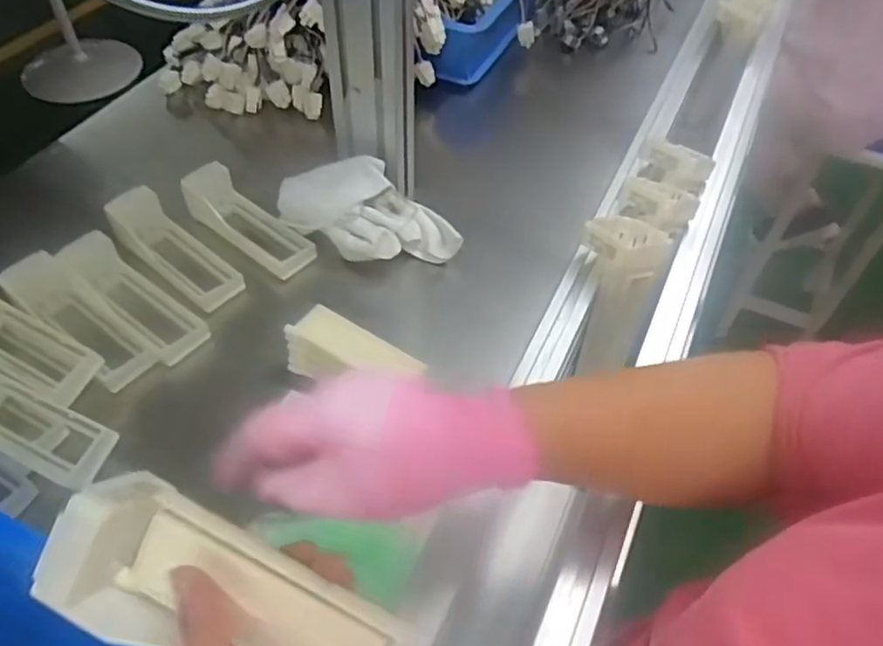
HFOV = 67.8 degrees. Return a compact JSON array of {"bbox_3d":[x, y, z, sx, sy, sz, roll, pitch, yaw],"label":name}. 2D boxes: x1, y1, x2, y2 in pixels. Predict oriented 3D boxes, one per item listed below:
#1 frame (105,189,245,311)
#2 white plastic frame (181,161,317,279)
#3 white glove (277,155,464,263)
[{"bbox_3d":[-0.281,-0.077,0.687,0.158,0.056,0.063,35,57,24],"label":"frame"},{"bbox_3d":[-0.212,-0.106,0.722,0.159,0.065,0.062,35,57,24],"label":"white plastic frame"},{"bbox_3d":[-0.077,-0.114,0.715,0.193,0.066,0.105,29,55,20],"label":"white glove"}]

